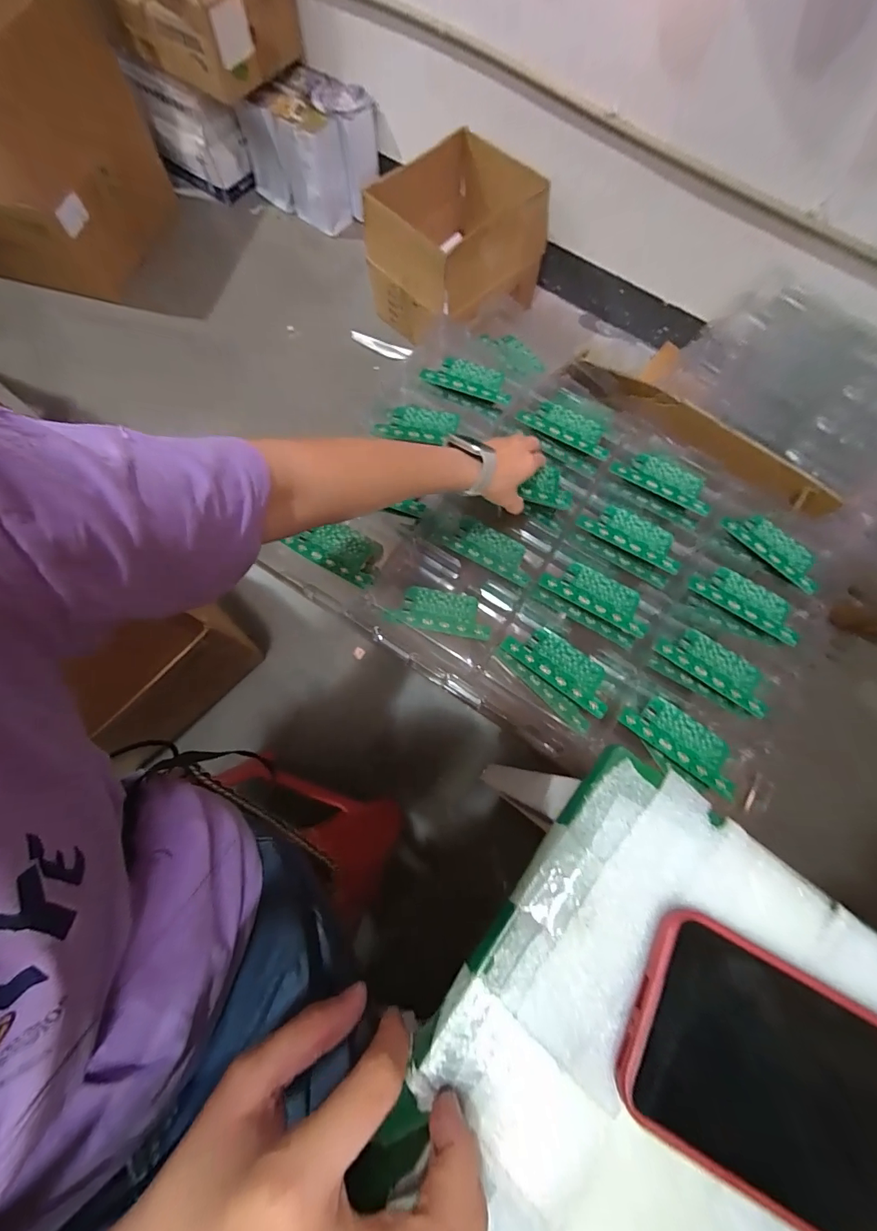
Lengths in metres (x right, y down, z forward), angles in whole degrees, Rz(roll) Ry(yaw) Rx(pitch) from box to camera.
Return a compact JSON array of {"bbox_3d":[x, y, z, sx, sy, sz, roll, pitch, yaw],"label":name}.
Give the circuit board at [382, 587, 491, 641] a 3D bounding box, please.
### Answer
[{"bbox_3d":[0.001,-0.004,0.576,0.130,0.007,0.058,8,72,2],"label":"circuit board"}]

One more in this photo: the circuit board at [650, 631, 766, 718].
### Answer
[{"bbox_3d":[0.331,0.060,0.537,0.133,0.006,0.054,35,75,10],"label":"circuit board"}]

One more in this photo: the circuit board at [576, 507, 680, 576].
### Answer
[{"bbox_3d":[0.255,-0.108,0.589,0.136,0.016,0.053,31,74,9],"label":"circuit board"}]

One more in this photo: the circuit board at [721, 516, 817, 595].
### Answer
[{"bbox_3d":[0.444,-0.091,0.590,0.061,0.013,0.133,-39,77,-12],"label":"circuit board"}]

